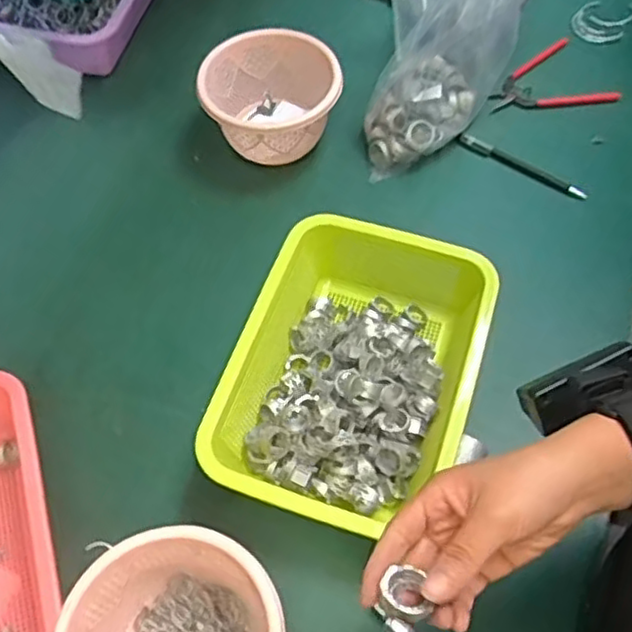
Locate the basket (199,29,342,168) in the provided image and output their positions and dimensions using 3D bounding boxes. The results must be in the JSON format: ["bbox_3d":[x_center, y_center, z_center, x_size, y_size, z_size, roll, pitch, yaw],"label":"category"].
[{"bbox_3d":[-0.050,-0.234,0.744,0.144,0.088,0.135,0,60,1],"label":"basket"}]

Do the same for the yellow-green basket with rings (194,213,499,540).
[{"bbox_3d":[0.030,0.052,0.591,0.199,0.080,0.262,17,62,10],"label":"yellow-green basket with rings"}]

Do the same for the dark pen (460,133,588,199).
[{"bbox_3d":[0.227,-0.165,0.745,0.148,0.013,0.015,29,65,16],"label":"dark pen"}]

